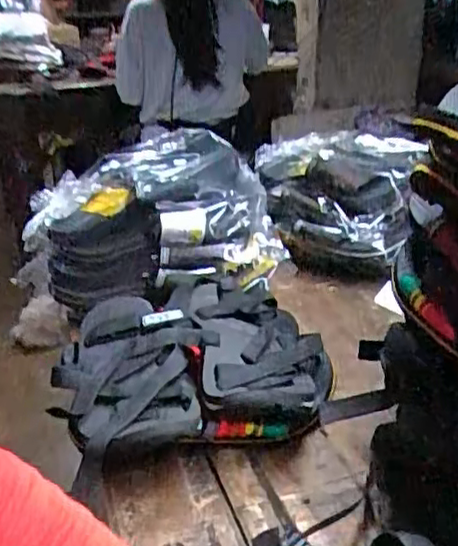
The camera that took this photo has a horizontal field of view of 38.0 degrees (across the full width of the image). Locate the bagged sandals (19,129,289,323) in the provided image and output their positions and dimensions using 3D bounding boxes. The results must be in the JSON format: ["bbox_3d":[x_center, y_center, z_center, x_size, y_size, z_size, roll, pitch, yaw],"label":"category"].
[{"bbox_3d":[-0.094,-0.064,0.806,0.251,0.123,0.207,-20,31,-32],"label":"bagged sandals"}]

